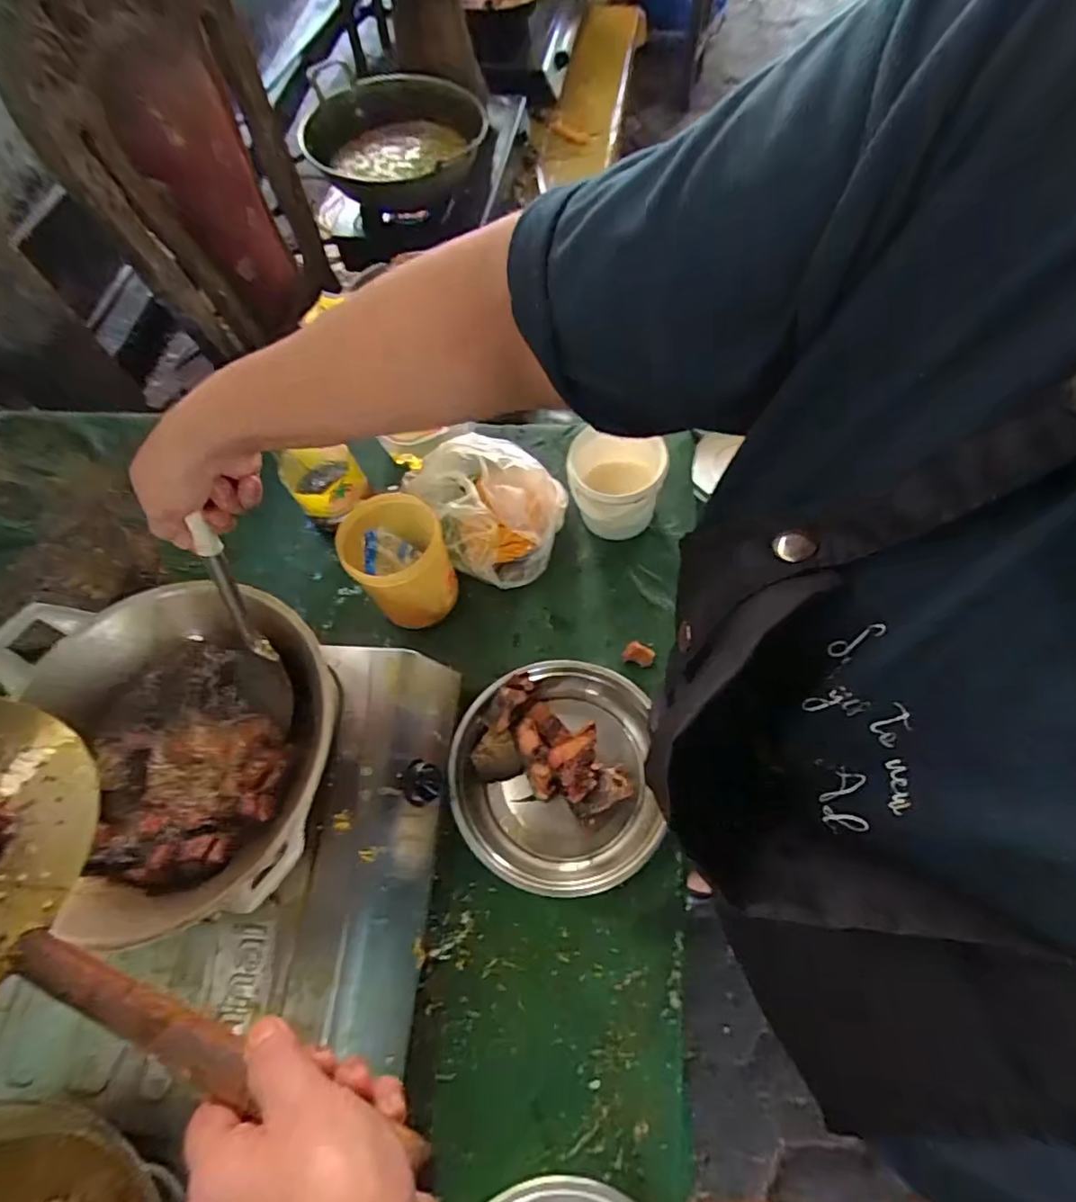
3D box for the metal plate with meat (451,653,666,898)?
[{"bbox_3d":[0.017,0.195,0.664,0.229,0.052,0.246,-1,65,2],"label":"metal plate with meat"}]

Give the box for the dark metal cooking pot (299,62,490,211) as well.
[{"bbox_3d":[-0.323,-1.075,1.340,0.423,0.144,0.368,-12,65,-4],"label":"dark metal cooking pot"}]

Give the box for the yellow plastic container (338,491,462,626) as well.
[{"bbox_3d":[-0.176,-0.047,0.747,0.114,0.153,0.115,-16,65,-5],"label":"yellow plastic container"}]

